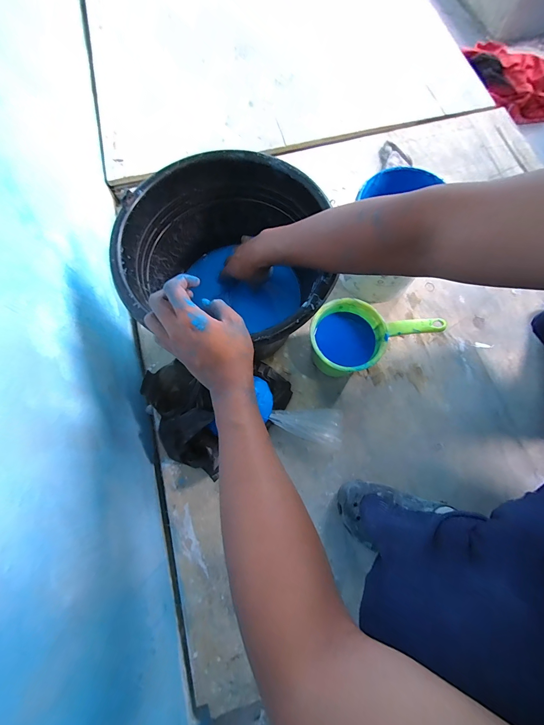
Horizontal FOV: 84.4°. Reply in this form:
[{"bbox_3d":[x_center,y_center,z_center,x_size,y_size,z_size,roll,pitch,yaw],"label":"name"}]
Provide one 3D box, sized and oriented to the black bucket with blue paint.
[{"bbox_3d":[-0.071,-0.158,0.532,0.286,0.223,0.289,0,74,1],"label":"black bucket with blue paint"}]

